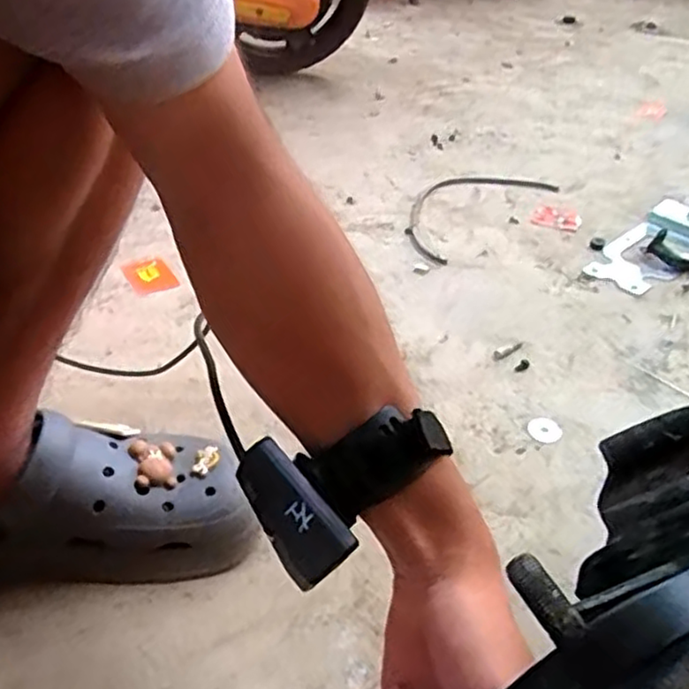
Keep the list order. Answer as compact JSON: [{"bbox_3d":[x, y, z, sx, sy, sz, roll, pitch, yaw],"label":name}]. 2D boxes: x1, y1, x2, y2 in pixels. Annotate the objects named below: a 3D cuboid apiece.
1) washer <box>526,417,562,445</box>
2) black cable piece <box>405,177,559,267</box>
[{"bbox_3d":[0.188,0.080,0.643,0.030,0.005,0.034,-13,41,-10],"label":"washer"},{"bbox_3d":[0.171,-0.201,1.006,0.148,0.011,0.321,29,42,30],"label":"black cable piece"}]

